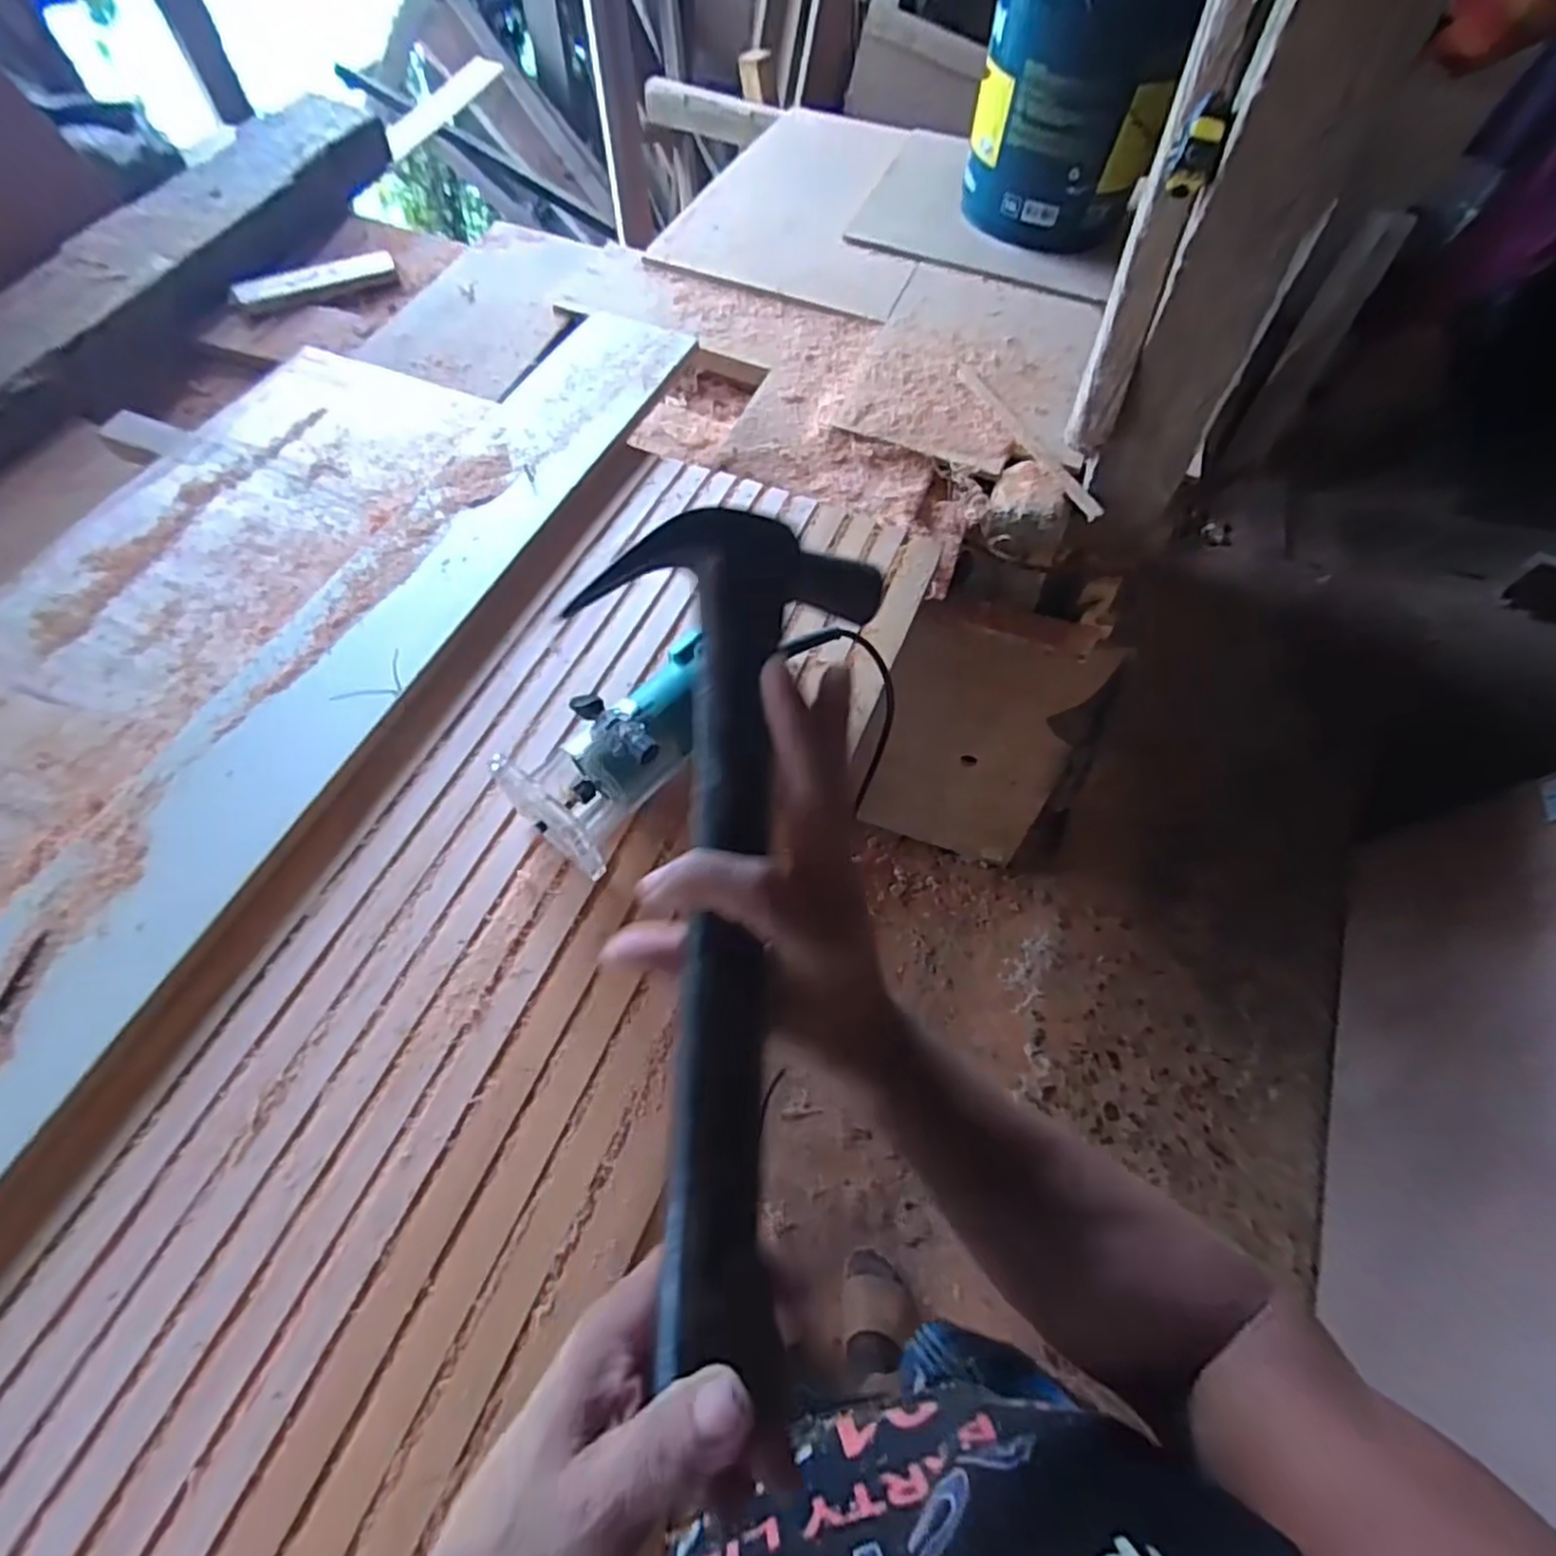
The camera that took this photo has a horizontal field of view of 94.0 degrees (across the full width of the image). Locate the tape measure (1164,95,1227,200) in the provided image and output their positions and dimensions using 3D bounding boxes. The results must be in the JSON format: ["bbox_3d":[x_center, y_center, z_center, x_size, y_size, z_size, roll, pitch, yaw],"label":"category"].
[{"bbox_3d":[0.344,-0.516,0.599,0.033,0.057,0.043,16,62,7],"label":"tape measure"}]

